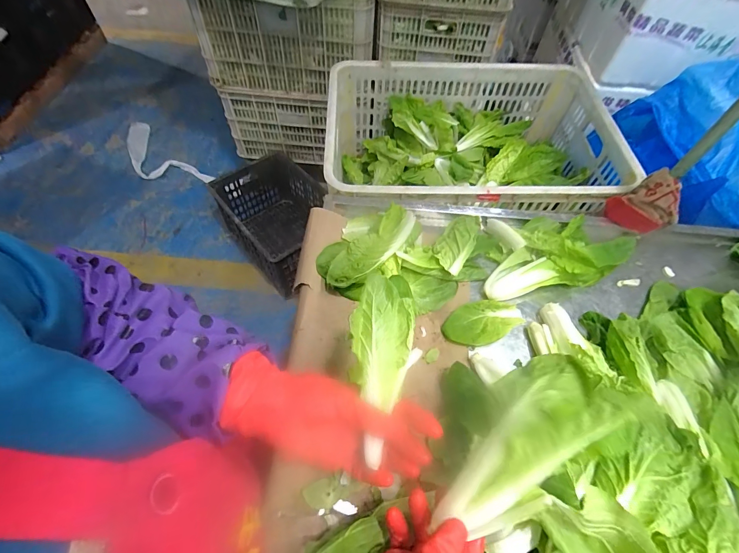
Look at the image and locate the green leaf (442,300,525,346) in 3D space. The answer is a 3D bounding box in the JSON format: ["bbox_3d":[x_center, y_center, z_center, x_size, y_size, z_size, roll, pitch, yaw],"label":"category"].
[{"bbox_3d":[0.169,0.068,0.526,0.122,0.013,0.064,-9,58,-8],"label":"green leaf"}]

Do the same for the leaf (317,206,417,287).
[{"bbox_3d":[0.001,-0.044,0.547,0.167,0.041,0.094,-24,62,-17],"label":"leaf"}]

